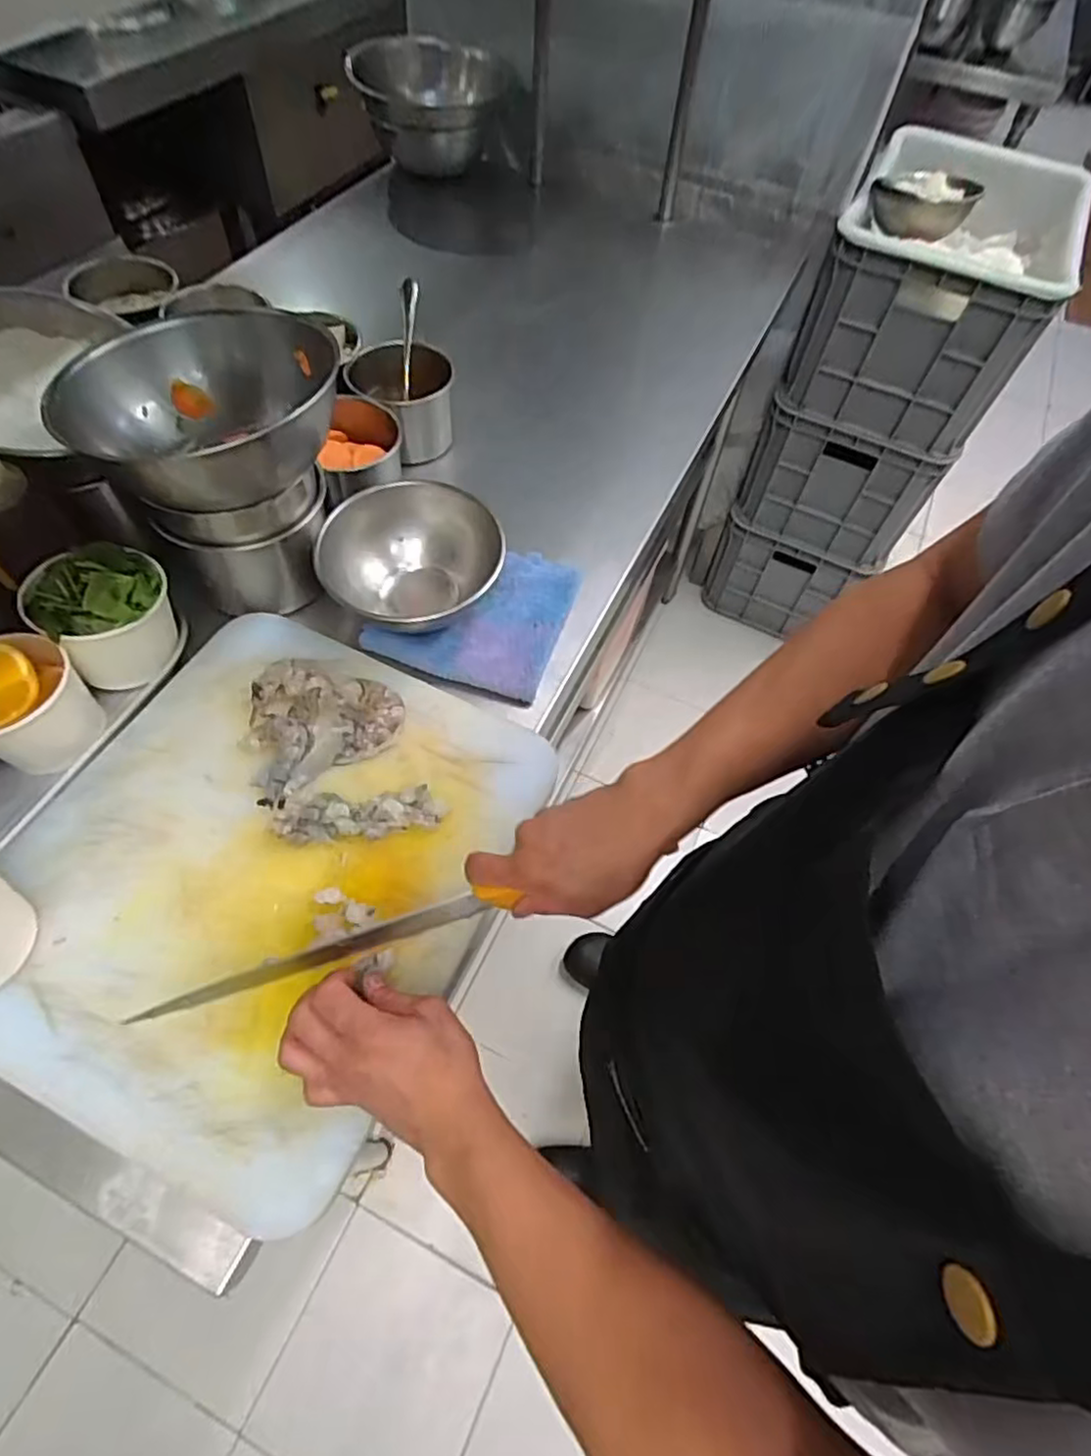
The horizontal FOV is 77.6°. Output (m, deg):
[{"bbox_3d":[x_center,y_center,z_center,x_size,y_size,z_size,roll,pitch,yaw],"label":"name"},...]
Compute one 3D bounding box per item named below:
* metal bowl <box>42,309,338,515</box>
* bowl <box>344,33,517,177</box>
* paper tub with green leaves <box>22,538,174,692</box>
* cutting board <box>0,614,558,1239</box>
[{"bbox_3d":[-0.279,-0.254,0.562,0.197,0.083,0.197,2,59,-3],"label":"metal bowl"},{"bbox_3d":[-0.181,-1.016,1.113,0.243,0.135,0.287,1,59,-4],"label":"bowl"},{"bbox_3d":[-0.372,-0.094,0.584,0.100,0.092,0.091,2,59,-3],"label":"paper tub with green leaves"},{"bbox_3d":[-0.215,0.093,0.509,0.332,0.031,0.387,23,60,9],"label":"cutting board"}]

